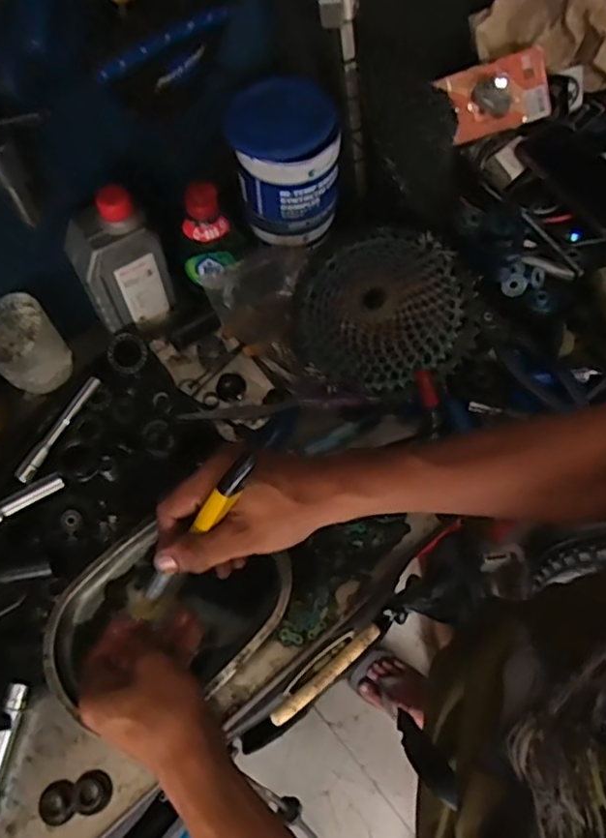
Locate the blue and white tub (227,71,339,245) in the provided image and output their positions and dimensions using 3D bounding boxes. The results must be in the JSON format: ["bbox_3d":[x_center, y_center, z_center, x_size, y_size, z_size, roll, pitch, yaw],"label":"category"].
[{"bbox_3d":[-0.016,-0.251,0.611,0.098,0.131,0.090,-1,65,2],"label":"blue and white tub"}]

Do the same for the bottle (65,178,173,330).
[{"bbox_3d":[-0.178,-0.145,0.609,0.083,0.169,0.045,-23,66,-8],"label":"bottle"}]

